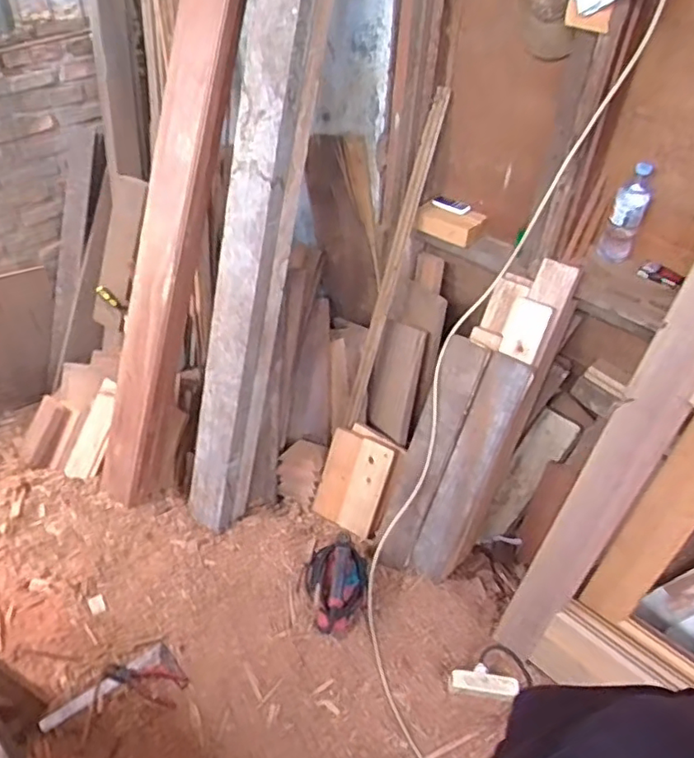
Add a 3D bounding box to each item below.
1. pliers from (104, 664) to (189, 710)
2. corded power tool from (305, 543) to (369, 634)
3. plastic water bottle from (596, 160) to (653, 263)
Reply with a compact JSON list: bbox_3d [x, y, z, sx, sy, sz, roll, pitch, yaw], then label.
[{"bbox_3d":[-0.491,0.730,1.431,0.193,0.032,0.080,14,44,13],"label":"pliers"},{"bbox_3d":[-0.017,0.539,1.545,0.158,0.133,0.194,-10,44,-13],"label":"corded power tool"},{"bbox_3d":[0.650,-0.379,1.366,0.071,0.226,0.072,15,44,14],"label":"plastic water bottle"}]

